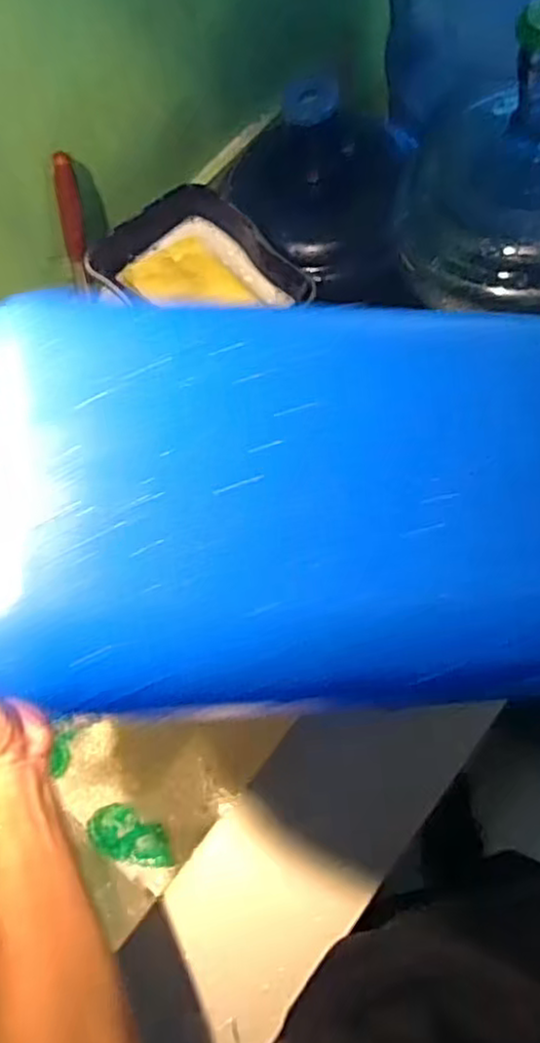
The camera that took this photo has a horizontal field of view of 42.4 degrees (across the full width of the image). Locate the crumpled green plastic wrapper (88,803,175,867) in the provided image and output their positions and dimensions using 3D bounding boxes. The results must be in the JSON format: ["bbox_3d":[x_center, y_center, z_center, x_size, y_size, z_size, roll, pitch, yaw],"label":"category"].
[{"bbox_3d":[-0.184,0.425,0.933,0.119,0.010,0.061,32,57,2],"label":"crumpled green plastic wrapper"}]

